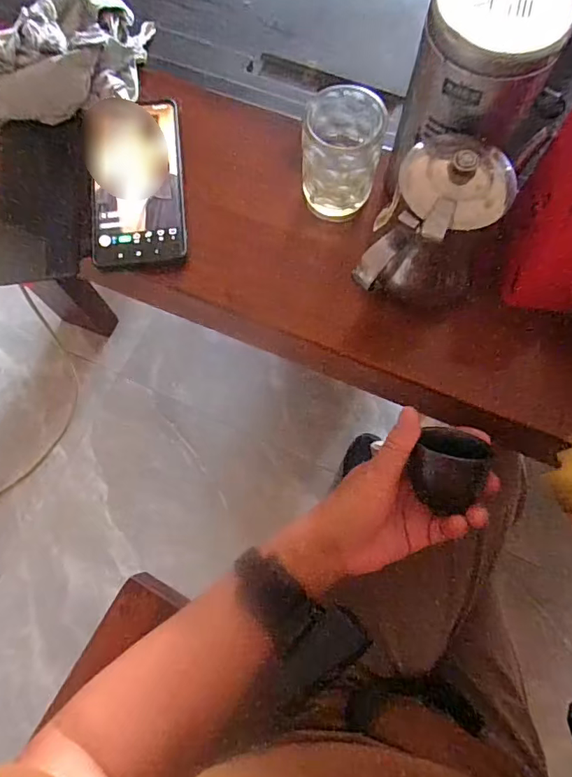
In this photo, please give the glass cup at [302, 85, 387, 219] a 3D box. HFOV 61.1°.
[{"bbox_3d":[0.042,-0.182,0.381,0.058,0.069,0.063,0,73,1],"label":"glass cup"}]

